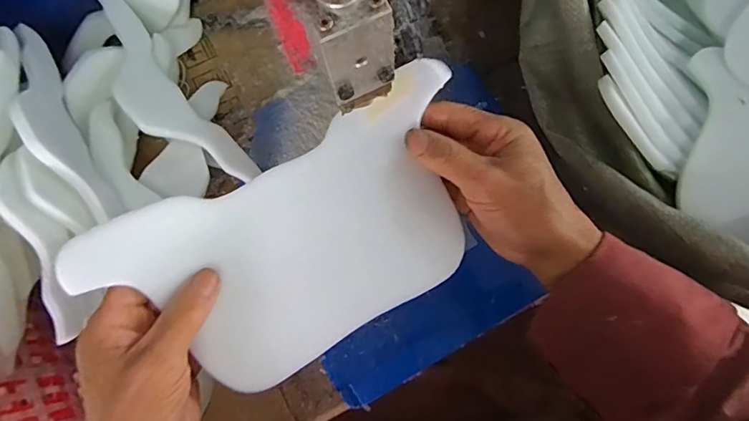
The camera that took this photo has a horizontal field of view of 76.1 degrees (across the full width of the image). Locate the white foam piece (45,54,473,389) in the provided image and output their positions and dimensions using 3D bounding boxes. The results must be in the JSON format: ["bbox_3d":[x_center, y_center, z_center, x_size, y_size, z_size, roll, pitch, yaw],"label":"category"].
[{"bbox_3d":[-0.040,0.019,0.306,0.240,0.018,0.131,-30,96,-11],"label":"white foam piece"}]

